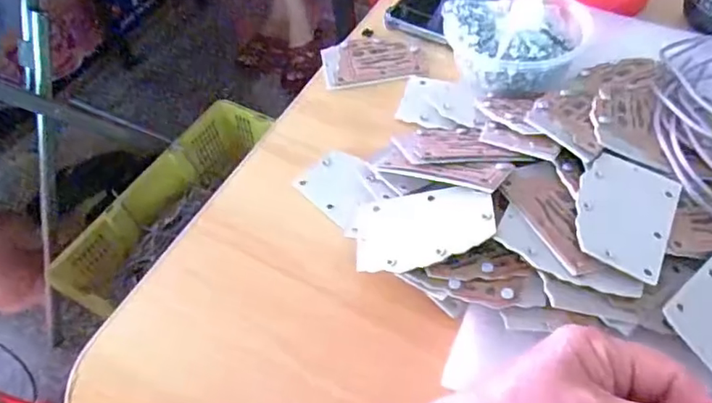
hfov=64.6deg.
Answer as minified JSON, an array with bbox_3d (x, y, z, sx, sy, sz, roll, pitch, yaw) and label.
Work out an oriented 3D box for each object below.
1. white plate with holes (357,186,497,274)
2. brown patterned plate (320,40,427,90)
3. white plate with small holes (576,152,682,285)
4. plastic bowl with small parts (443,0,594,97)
[{"bbox_3d":[0.041,0.015,0.345,0.086,0.005,0.059,-10,45,21],"label":"white plate with holes"},{"bbox_3d":[0.014,-0.124,0.492,0.085,0.005,0.057,-8,54,-2],"label":"brown patterned plate"},{"bbox_3d":[0.159,0.006,0.335,0.054,0.004,0.085,27,53,14],"label":"white plate with small holes"},{"bbox_3d":[0.127,-0.137,0.446,0.101,0.058,0.104,-2,54,2],"label":"plastic bowl with small parts"}]

